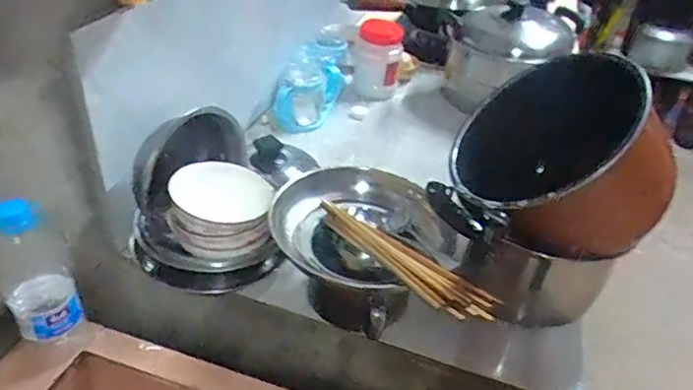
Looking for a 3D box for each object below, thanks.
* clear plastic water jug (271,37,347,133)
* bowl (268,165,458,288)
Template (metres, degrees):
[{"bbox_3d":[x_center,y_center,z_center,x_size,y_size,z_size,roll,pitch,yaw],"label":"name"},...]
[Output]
[{"bbox_3d":[-0.070,-0.228,1.123,0.097,0.105,0.245,11,37,8],"label":"clear plastic water jug"},{"bbox_3d":[0.024,0.039,0.656,0.195,0.065,0.209,3,37,-2],"label":"bowl"}]

